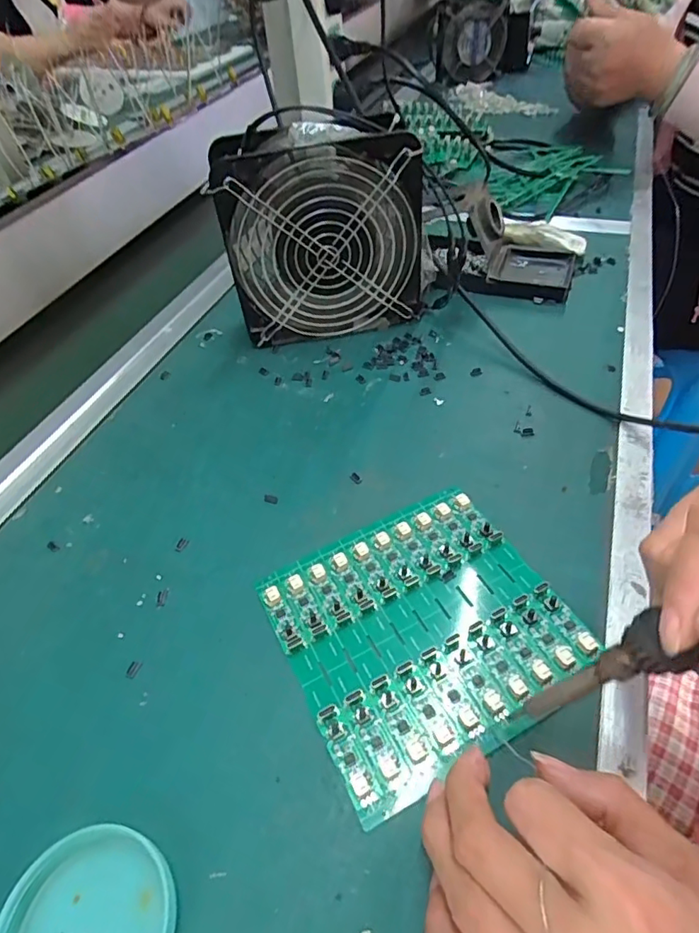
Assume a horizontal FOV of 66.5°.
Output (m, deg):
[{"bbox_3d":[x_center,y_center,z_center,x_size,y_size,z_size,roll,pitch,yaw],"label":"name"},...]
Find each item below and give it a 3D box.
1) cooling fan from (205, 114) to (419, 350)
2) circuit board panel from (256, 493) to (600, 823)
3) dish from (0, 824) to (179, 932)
[{"bbox_3d":[-0.019,-0.186,0.428,0.156,0.152,0.061,-10,48,-4],"label":"cooling fan"},{"bbox_3d":[0.038,0.079,0.282,0.142,0.008,0.132,-25,51,-17],"label":"circuit board panel"},{"bbox_3d":[-0.101,0.176,0.203,0.065,0.014,0.062,-3,48,3],"label":"dish"}]

